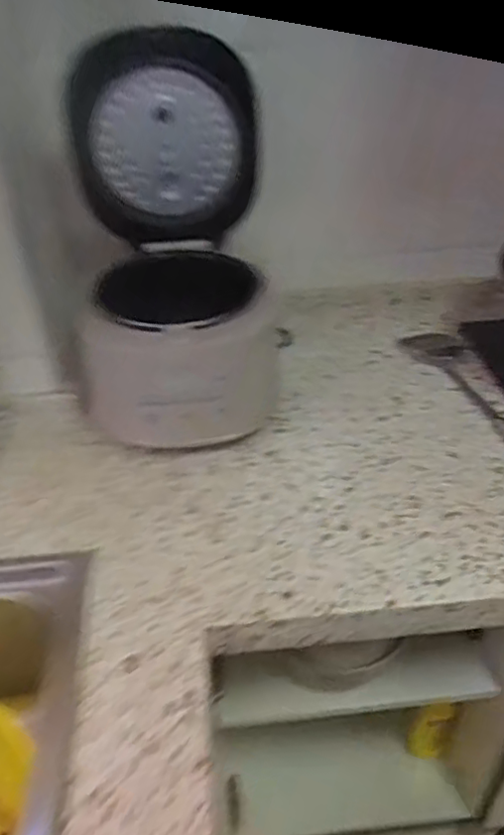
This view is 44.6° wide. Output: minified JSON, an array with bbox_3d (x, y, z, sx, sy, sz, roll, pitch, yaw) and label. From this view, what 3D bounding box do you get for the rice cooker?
[{"bbox_3d":[-0.097,-0.195,0.734,0.227,0.422,0.283,-5,37,-4],"label":"rice cooker"}]

